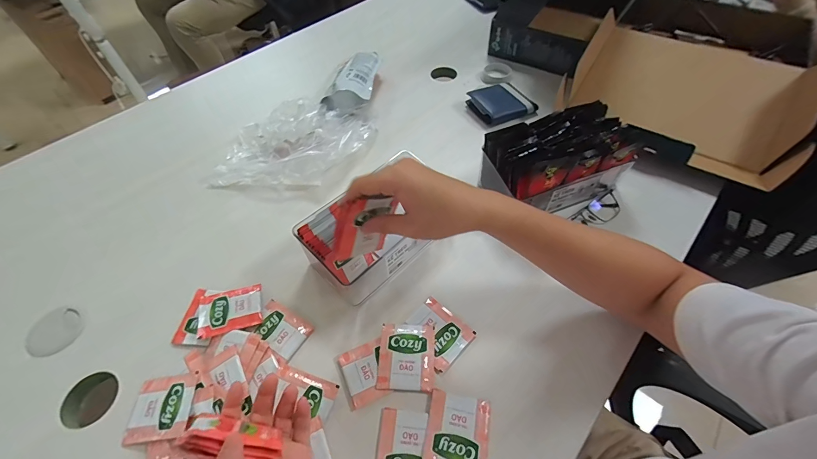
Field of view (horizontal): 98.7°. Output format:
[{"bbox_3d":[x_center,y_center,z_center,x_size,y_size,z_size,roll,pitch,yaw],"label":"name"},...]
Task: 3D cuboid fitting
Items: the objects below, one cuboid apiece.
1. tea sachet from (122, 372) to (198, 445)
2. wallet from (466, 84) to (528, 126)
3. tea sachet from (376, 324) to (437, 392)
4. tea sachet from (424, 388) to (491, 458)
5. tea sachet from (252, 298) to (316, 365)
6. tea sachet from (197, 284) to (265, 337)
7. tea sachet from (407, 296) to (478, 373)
[{"bbox_3d":[-0.273,0.197,0.389,0.073,0.005,0.065,-13,54,5],"label":"tea sachet"},{"bbox_3d":[0.172,-0.249,0.694,0.089,0.027,0.097,-19,55,-12],"label":"wallet"},{"bbox_3d":[-0.002,0.150,0.417,0.065,0.006,0.075,0,53,2],"label":"tea sachet"},{"bbox_3d":[0.053,0.215,0.370,0.064,0.004,0.076,9,54,8],"label":"tea sachet"},{"bbox_3d":[-0.163,0.126,0.443,0.076,0.006,0.050,27,59,20],"label":"tea sachet"},{"bbox_3d":[-0.232,0.105,0.459,0.080,0.010,0.062,-16,55,-10],"label":"tea sachet"},{"bbox_3d":[0.036,0.127,0.437,0.062,0.004,0.076,-39,61,-24],"label":"tea sachet"}]

